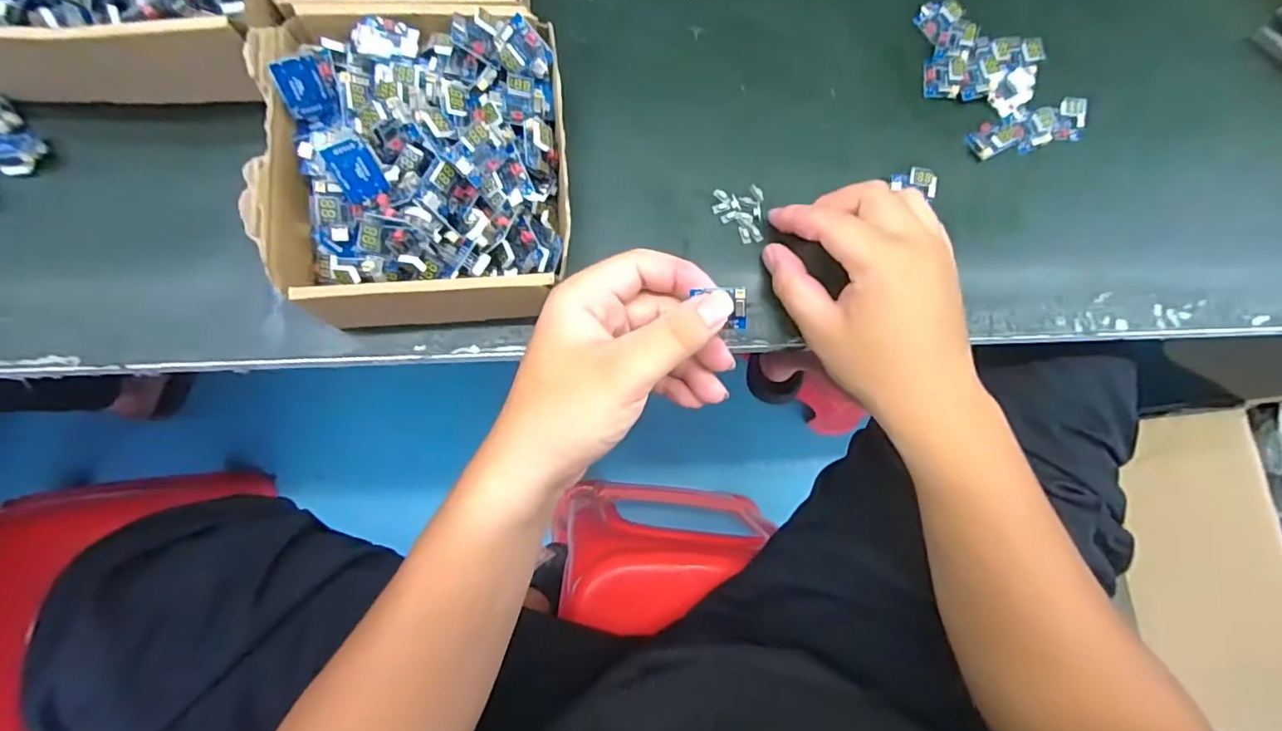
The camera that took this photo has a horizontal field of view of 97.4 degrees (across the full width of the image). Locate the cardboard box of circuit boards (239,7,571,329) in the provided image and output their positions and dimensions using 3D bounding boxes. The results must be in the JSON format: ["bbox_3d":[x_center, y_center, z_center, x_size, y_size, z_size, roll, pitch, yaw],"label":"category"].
[{"bbox_3d":[-0.120,-0.106,0.315,0.152,0.074,0.166,-2,80,-6],"label":"cardboard box of circuit boards"}]

